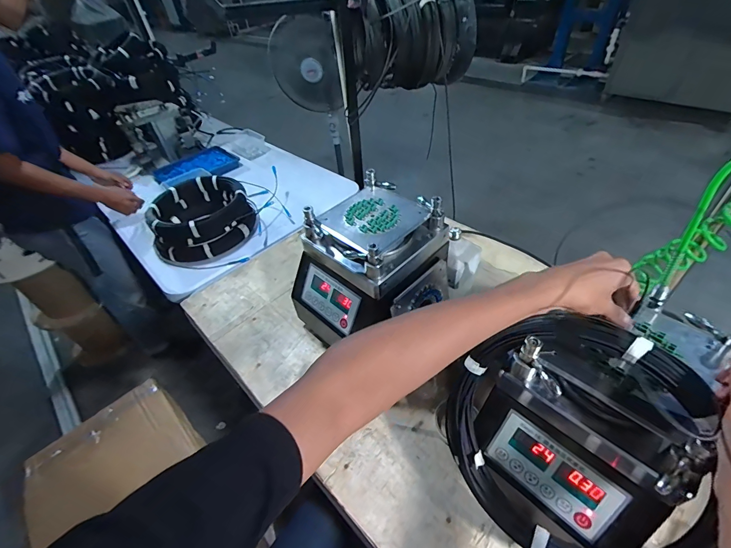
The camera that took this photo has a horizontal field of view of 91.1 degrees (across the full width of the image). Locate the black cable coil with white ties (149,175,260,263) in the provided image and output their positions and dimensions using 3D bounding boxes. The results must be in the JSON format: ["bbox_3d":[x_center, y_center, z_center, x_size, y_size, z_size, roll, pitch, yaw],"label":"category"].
[{"bbox_3d":[-0.530,-0.188,1.162,0.303,0.126,0.283,-4,43,3],"label":"black cable coil with white ties"}]

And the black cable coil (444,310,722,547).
[{"bbox_3d":[0.237,0.208,0.443,0.284,0.295,0.036,-2,-1,36],"label":"black cable coil"}]

